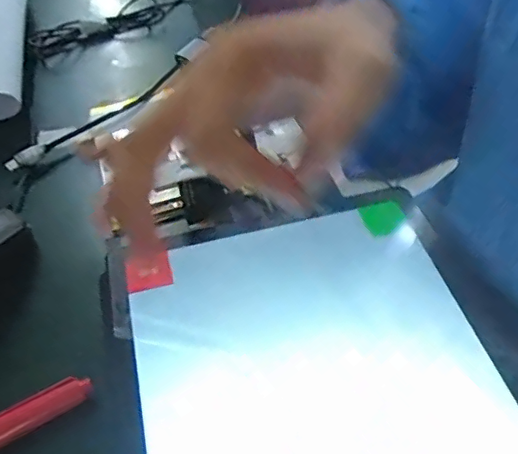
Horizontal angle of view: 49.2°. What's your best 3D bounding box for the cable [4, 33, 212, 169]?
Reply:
[{"bbox_3d":[-0.096,-0.090,0.399,0.023,0.016,0.182,27,57,27],"label":"cable"}]

